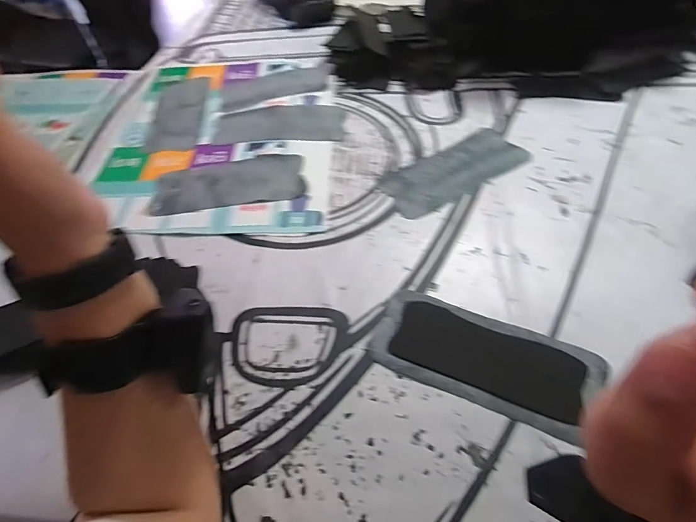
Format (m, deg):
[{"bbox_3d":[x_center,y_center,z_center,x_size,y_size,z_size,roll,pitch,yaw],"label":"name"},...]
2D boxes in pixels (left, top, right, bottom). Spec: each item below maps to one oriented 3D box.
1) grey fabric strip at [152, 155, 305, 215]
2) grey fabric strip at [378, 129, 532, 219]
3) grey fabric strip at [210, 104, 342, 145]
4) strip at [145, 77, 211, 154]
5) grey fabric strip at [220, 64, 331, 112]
[{"bbox_3d":[-0.175,-0.117,0.576,0.218,0.011,0.091,-11,54,-4],"label":"grey fabric strip"},{"bbox_3d":[0.159,-0.136,0.574,0.229,0.004,0.098,-28,57,-16],"label":"grey fabric strip"},{"bbox_3d":[-0.116,-0.233,0.656,0.215,0.008,0.094,-5,54,1],"label":"grey fabric strip"},{"bbox_3d":[-0.301,-0.263,0.691,0.089,0.009,0.221,-7,54,-1],"label":"strip"},{"bbox_3d":[-0.135,-0.331,0.726,0.206,0.006,0.095,-18,56,-8],"label":"grey fabric strip"}]

